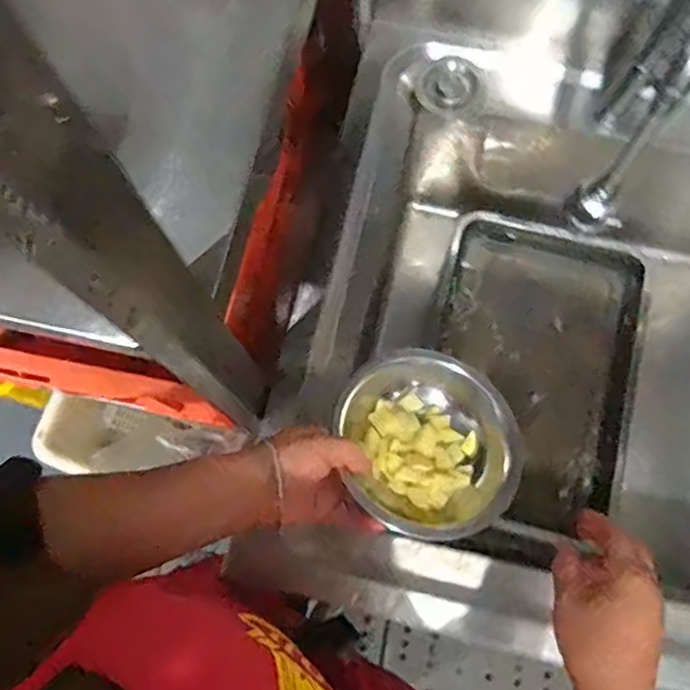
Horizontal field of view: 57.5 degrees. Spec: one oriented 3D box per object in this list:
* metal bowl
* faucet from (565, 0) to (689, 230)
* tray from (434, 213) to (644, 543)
[{"bbox_3d":[0.072,0.089,0.566,0.149,0.057,0.167,-42,77,-11],"label":"metal bowl"},{"bbox_3d":[0.272,-0.227,0.587,0.048,0.286,0.204,17,75,6],"label":"faucet"},{"bbox_3d":[0.264,0.036,0.898,0.273,0.059,0.423,12,74,4],"label":"tray"}]

